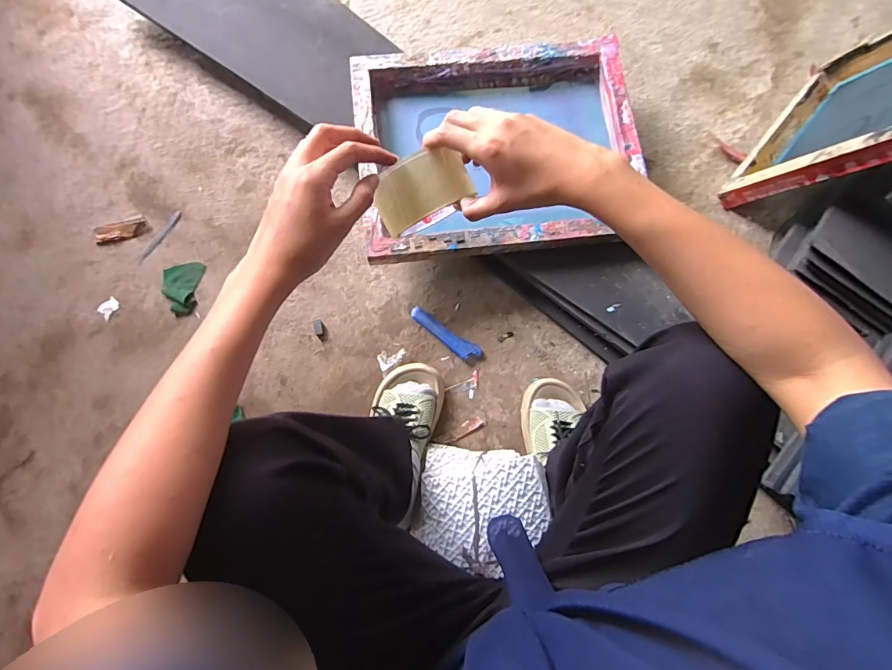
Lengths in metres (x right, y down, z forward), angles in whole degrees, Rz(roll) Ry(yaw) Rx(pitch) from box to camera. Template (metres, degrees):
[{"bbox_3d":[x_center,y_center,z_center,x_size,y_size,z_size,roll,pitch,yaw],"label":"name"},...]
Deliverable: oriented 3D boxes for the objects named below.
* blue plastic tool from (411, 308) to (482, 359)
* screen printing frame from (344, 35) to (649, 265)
[{"bbox_3d":[-0.003,-0.001,0.726,0.134,0.015,0.032,33,80,5],"label":"blue plastic tool"},{"bbox_3d":[0.085,-0.305,0.725,0.441,0.070,0.355,-7,78,-3],"label":"screen printing frame"}]

